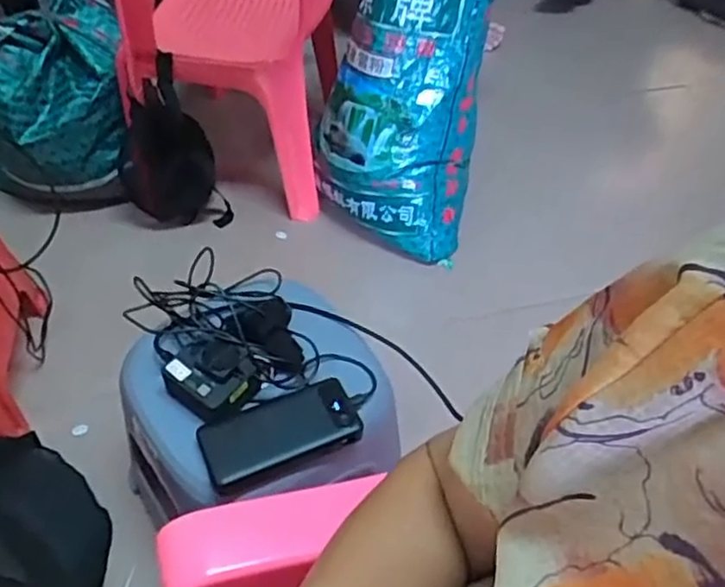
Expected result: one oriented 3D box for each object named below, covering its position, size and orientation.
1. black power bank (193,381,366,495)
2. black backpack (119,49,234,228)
[{"bbox_3d":[-0.083,0.139,0.697,0.156,0.022,0.071,-16,52,-17],"label":"black power bank"},{"bbox_3d":[-0.354,-0.258,1.270,0.177,0.296,0.095,-14,51,-16],"label":"black backpack"}]

